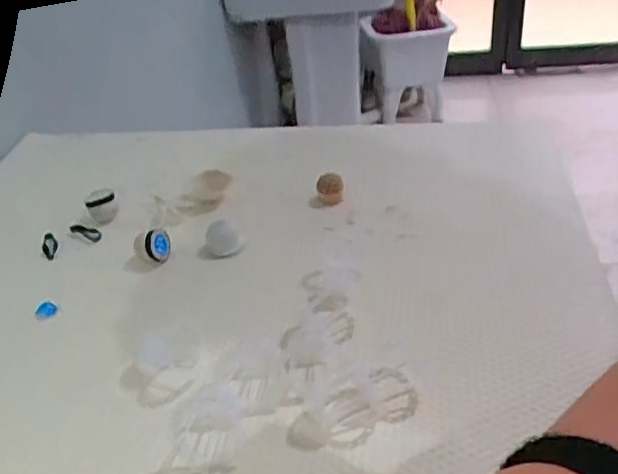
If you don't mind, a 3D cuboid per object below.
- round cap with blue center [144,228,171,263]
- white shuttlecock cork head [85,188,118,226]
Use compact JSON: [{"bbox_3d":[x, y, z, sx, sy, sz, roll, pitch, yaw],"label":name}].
[{"bbox_3d":[-0.124,0.006,0.502,0.017,0.018,0.025,-8,35,-3],"label":"round cap with blue center"},{"bbox_3d":[-0.191,-0.029,0.563,0.026,0.025,0.026,-17,36,-15],"label":"white shuttlecock cork head"}]

